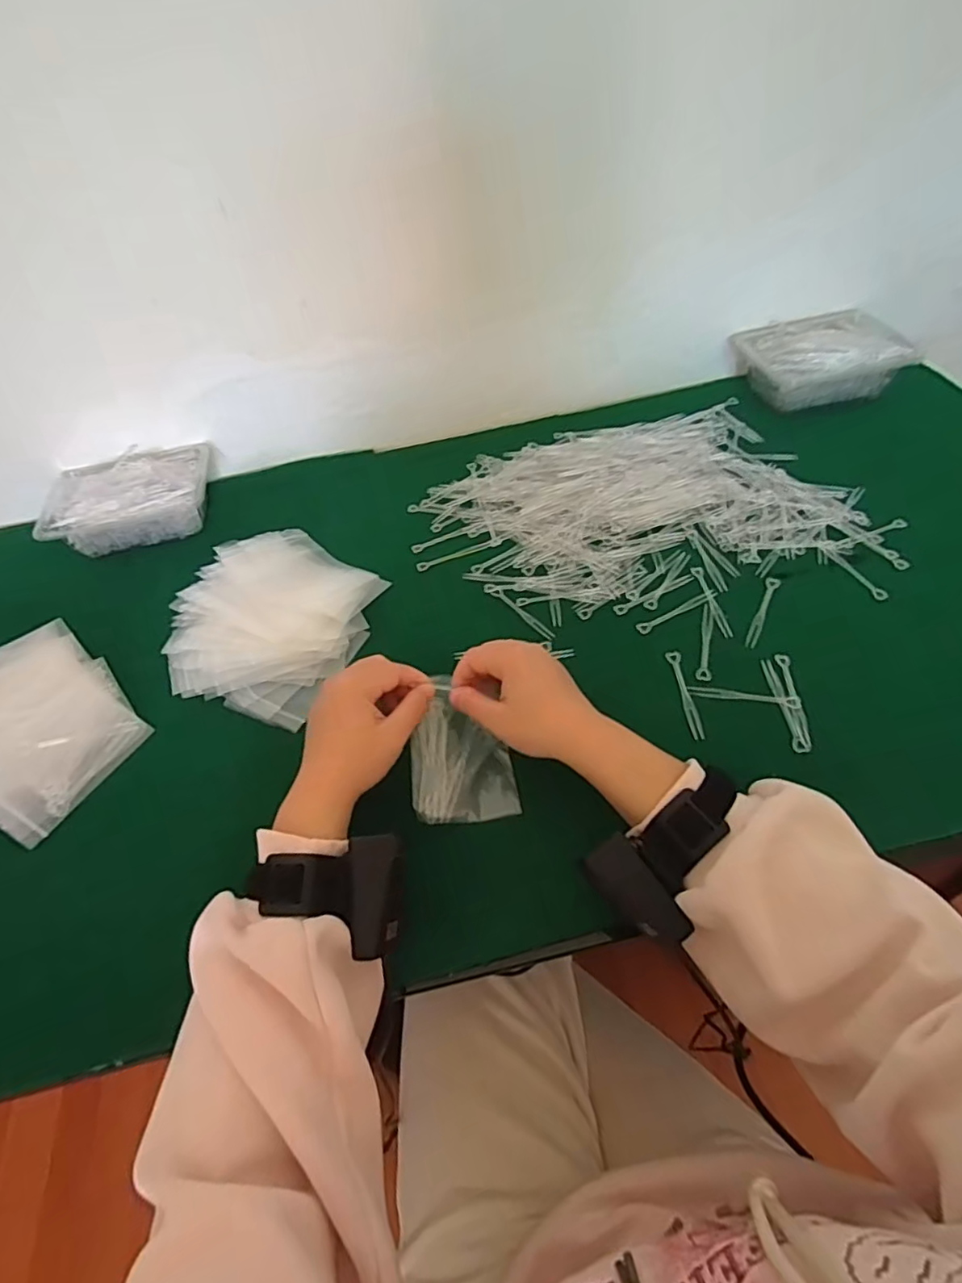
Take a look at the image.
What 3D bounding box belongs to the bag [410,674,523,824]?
[{"bbox_3d":[-0.016,0.083,0.470,0.075,0.019,0.107,-2,64,-16],"label":"bag"}]

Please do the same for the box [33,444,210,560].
[{"bbox_3d":[-0.399,-0.164,0.709,0.176,0.051,0.125,-11,51,-1],"label":"box"}]

